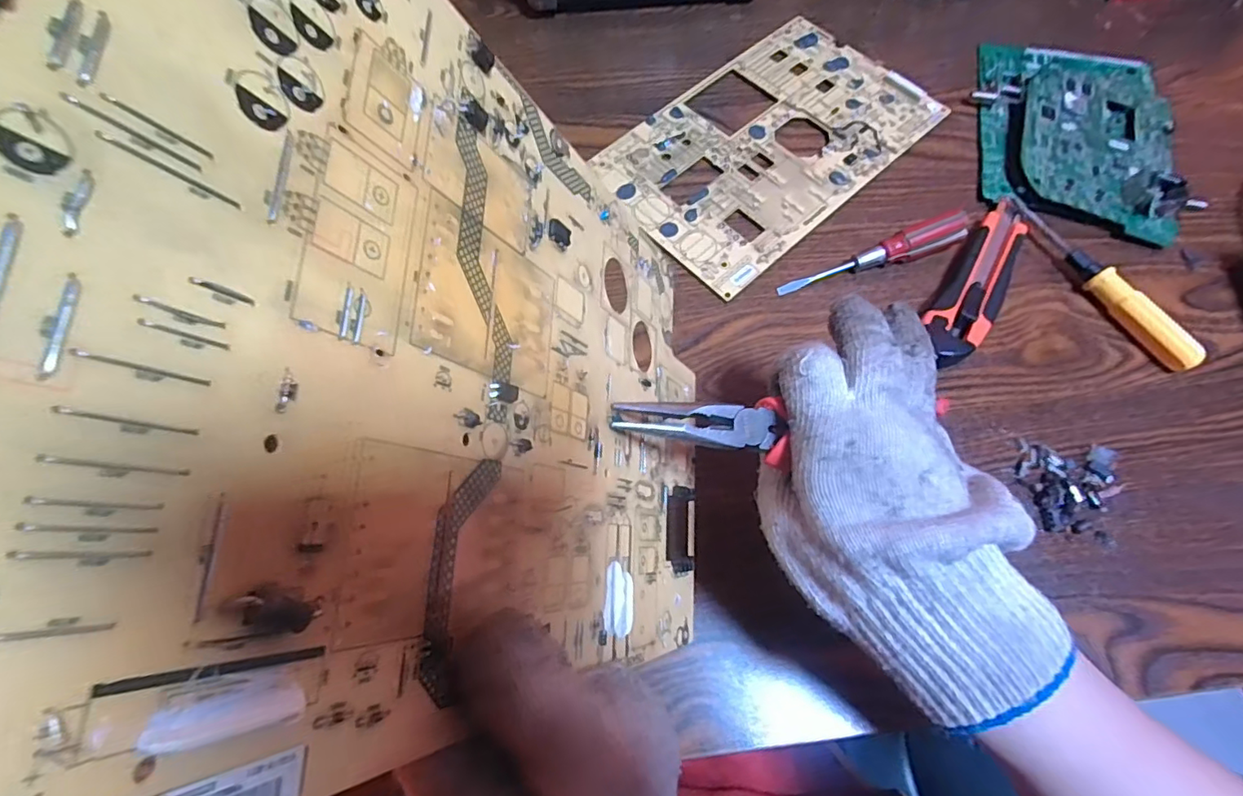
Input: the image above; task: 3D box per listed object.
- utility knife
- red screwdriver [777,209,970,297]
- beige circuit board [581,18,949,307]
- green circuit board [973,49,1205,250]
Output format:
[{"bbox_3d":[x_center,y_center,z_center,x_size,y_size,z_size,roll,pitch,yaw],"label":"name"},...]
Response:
[{"bbox_3d":[0.259,-0.087,0.401,0.038,0.018,0.154,33,72,13],"label":"utility knife"},{"bbox_3d":[0.184,-0.101,0.407,0.136,0.021,0.020,-22,69,1],"label":"red screwdriver"},{"bbox_3d":[0.120,-0.212,0.458,0.271,0.005,0.165,-40,73,-14],"label":"beige circuit board"},{"bbox_3d":[0.377,-0.225,0.457,0.146,0.025,0.205,14,69,6],"label":"green circuit board"}]

